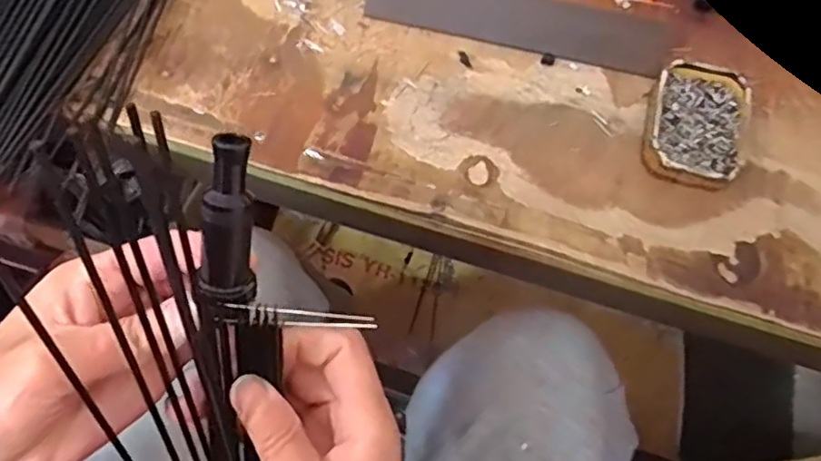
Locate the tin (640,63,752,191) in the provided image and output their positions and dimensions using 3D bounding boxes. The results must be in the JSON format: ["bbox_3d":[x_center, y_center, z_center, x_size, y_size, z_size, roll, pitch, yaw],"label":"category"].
[{"bbox_3d":[0.193,-0.073,0.437,0.065,0.020,0.098,19,64,7],"label":"tin"}]

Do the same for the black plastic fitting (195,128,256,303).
[{"bbox_3d":[-0.067,-0.003,0.237,0.017,0.068,0.016,8,26,1],"label":"black plastic fitting"}]

